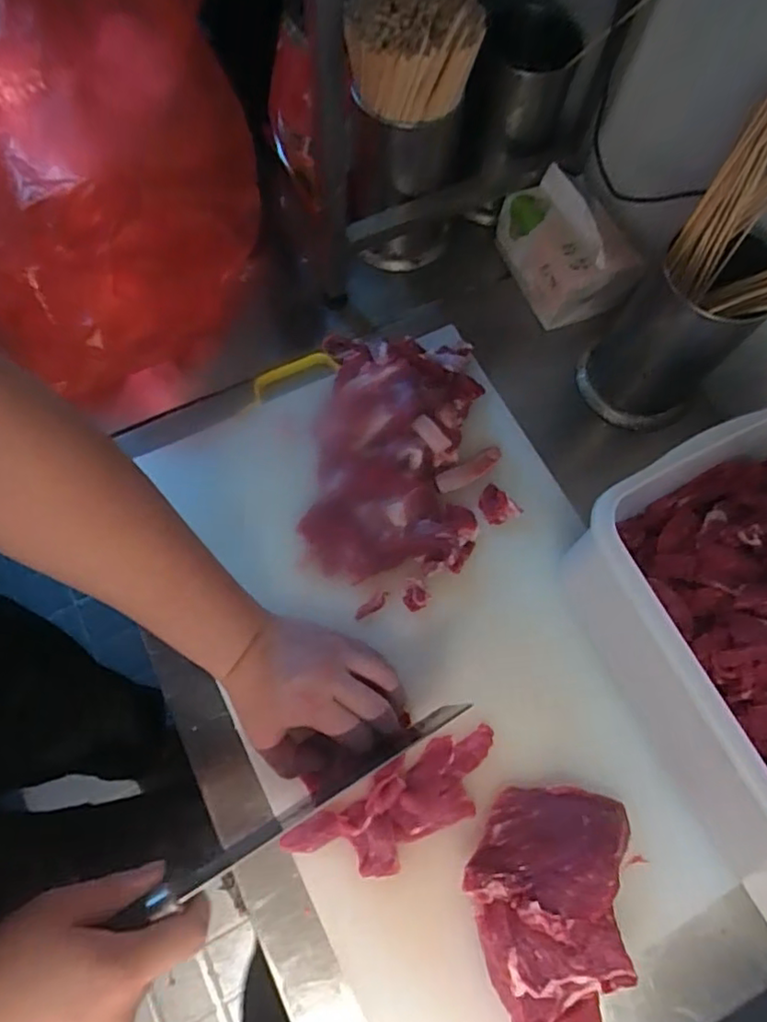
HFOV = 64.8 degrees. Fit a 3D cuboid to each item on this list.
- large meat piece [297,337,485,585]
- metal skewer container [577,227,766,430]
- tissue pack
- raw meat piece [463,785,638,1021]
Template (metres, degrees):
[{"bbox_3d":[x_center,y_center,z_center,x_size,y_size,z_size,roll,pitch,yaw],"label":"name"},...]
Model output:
[{"bbox_3d":[0.012,-0.059,0.543,0.145,0.035,0.238,7,72,1],"label":"large meat piece"},{"bbox_3d":[0.251,-0.160,0.533,0.100,0.182,0.096,12,72,2],"label":"metal skewer container"},{"bbox_3d":[0.184,-0.265,0.609,0.097,0.077,0.133,-23,74,-9],"label":"tissue pack"},{"bbox_3d":[0.114,0.286,0.428,0.109,0.066,0.163,9,72,1],"label":"raw meat piece"}]

